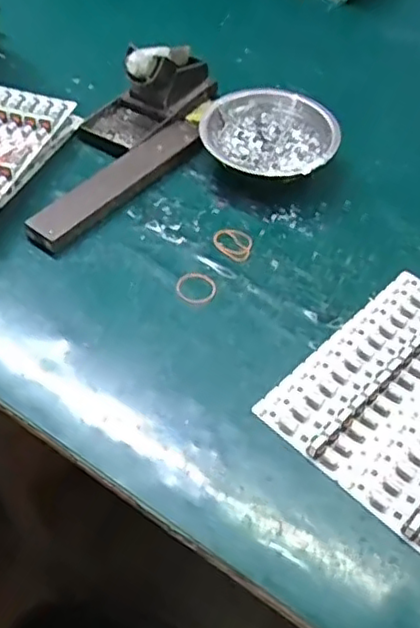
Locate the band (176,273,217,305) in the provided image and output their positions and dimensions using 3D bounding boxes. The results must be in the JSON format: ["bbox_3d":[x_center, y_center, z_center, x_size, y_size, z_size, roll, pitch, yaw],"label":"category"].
[{"bbox_3d":[-0.011,-0.021,0.519,0.032,0.004,0.030,1,52,-1],"label":"band"}]

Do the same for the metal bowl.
[{"bbox_3d":[0.059,-0.168,0.620,0.121,0.038,0.121,1,52,-1],"label":"metal bowl"}]

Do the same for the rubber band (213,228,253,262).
[{"bbox_3d":[0.022,-0.062,0.557,0.038,0.004,0.030,35,59,22],"label":"rubber band"}]

